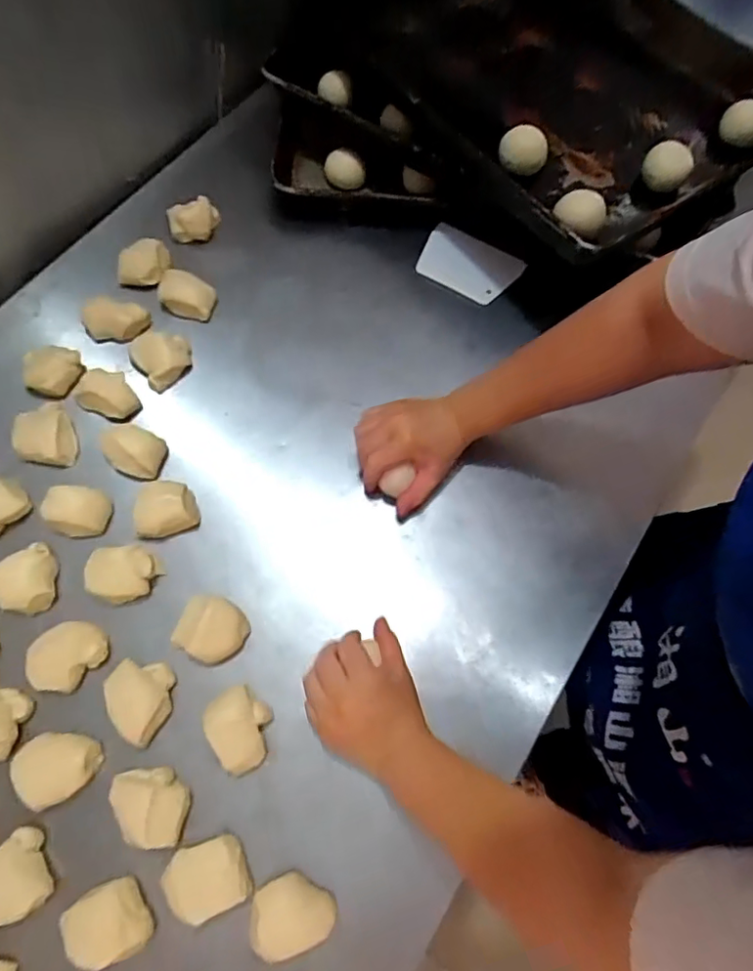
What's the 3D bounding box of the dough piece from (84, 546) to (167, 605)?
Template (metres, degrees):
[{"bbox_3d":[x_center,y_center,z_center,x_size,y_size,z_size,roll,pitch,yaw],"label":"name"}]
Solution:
[{"bbox_3d":[-0.251,0.085,0.558,0.058,0.026,0.057,0,66,0],"label":"dough piece"}]

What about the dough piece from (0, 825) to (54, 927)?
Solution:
[{"bbox_3d":[-0.305,0.324,0.465,0.063,0.031,0.060,-24,68,-10],"label":"dough piece"}]

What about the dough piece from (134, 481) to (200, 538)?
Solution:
[{"bbox_3d":[-0.223,0.021,0.597,0.062,0.026,0.059,-19,68,-8],"label":"dough piece"}]

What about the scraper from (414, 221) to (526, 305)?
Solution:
[{"bbox_3d":[0.119,-0.288,0.738,0.125,0.006,0.082,29,78,10],"label":"scraper"}]

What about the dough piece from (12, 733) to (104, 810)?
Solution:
[{"bbox_3d":[-0.278,0.246,0.501,0.066,0.032,0.058,-16,67,-6],"label":"dough piece"}]

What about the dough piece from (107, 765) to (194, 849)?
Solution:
[{"bbox_3d":[-0.194,0.276,0.488,0.060,0.026,0.059,0,66,0],"label":"dough piece"}]

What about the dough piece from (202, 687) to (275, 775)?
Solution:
[{"bbox_3d":[-0.124,0.217,0.515,0.054,0.032,0.070,-37,71,-14],"label":"dough piece"}]

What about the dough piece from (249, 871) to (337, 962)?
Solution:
[{"bbox_3d":[-0.067,0.346,0.459,0.064,0.028,0.052,-9,67,-4],"label":"dough piece"}]

